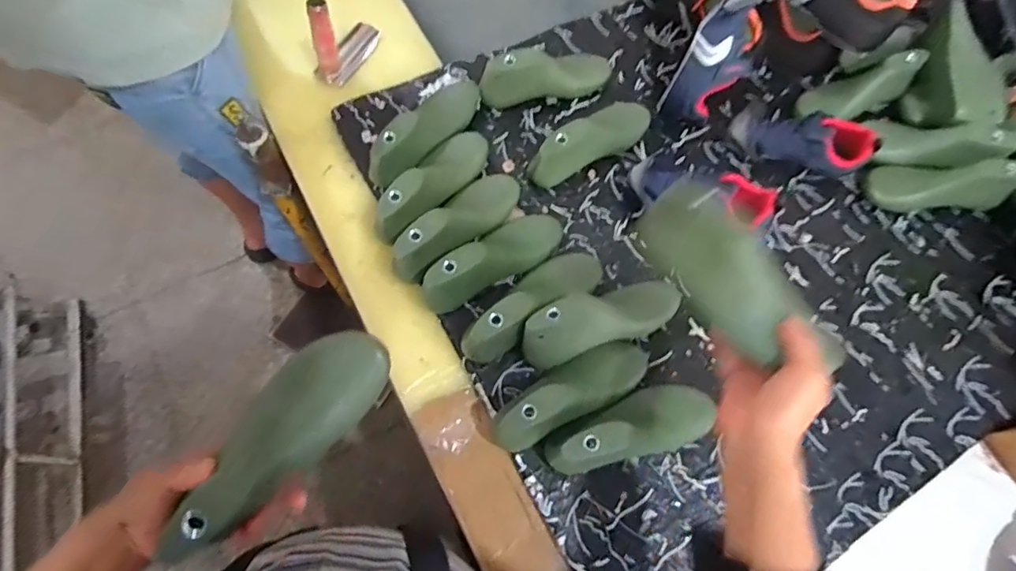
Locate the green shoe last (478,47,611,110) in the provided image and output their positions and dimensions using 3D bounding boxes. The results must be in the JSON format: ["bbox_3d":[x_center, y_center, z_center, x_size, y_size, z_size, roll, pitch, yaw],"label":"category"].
[{"bbox_3d":[0.056,-0.302,0.767,0.196,0.081,0.056,-16,70,-9],"label":"green shoe last"}]

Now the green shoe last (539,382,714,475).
[{"bbox_3d":[0.134,0.150,0.580,0.195,0.072,0.071,-14,70,-9],"label":"green shoe last"}]

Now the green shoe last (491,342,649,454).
[{"bbox_3d":[0.072,0.114,0.589,0.194,0.076,0.060,-26,72,-12],"label":"green shoe last"}]

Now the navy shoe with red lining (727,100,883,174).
[{"bbox_3d":[0.399,-0.198,0.739,0.174,0.079,0.068,21,69,5],"label":"navy shoe with red lining"}]

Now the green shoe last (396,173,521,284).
[{"bbox_3d":[-0.061,-0.080,0.670,0.066,0.065,0.194,42,56,13],"label":"green shoe last"}]

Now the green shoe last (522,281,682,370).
[{"bbox_3d":[0.108,0.039,0.626,0.197,0.091,0.064,-20,71,-11],"label":"green shoe last"}]

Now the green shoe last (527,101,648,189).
[{"bbox_3d":[0.113,-0.197,0.722,0.200,0.077,0.049,-32,74,-14],"label":"green shoe last"}]

